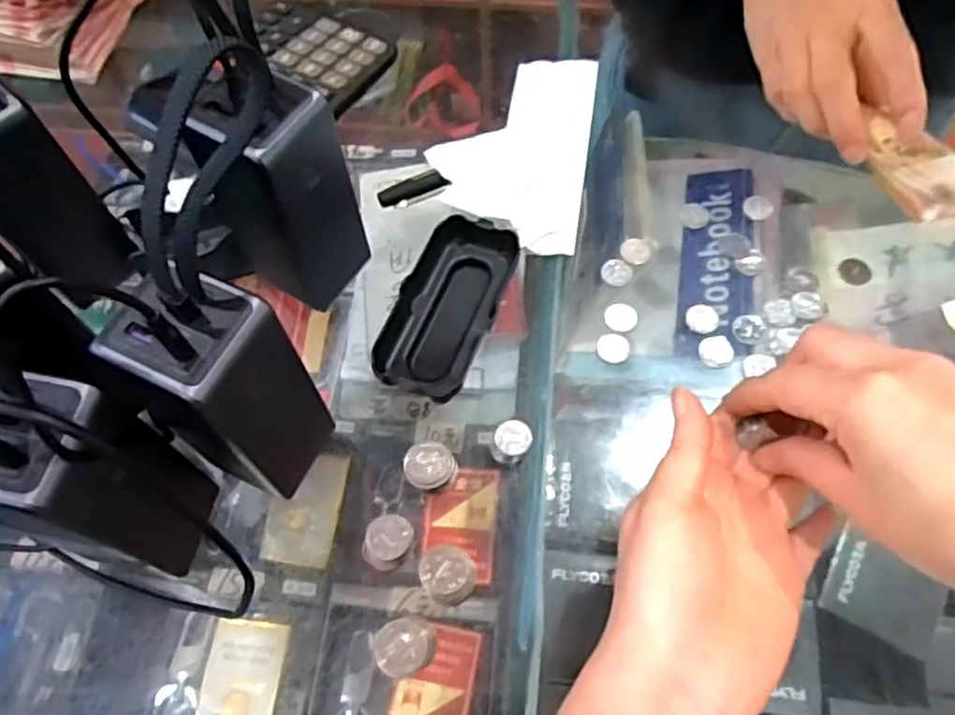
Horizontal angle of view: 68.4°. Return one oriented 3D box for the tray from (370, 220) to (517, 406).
[{"bbox_3d":[-0.018,-0.028,0.395,0.052,0.020,0.111,19,65,10],"label":"tray"}]

